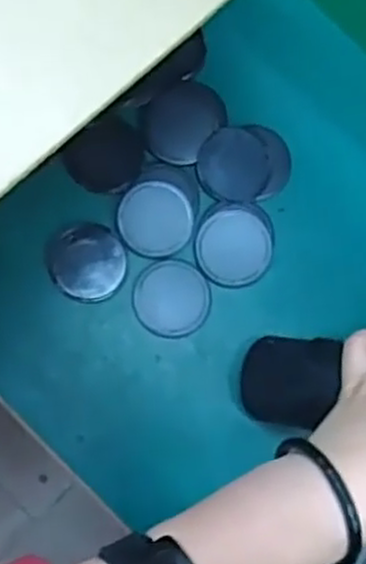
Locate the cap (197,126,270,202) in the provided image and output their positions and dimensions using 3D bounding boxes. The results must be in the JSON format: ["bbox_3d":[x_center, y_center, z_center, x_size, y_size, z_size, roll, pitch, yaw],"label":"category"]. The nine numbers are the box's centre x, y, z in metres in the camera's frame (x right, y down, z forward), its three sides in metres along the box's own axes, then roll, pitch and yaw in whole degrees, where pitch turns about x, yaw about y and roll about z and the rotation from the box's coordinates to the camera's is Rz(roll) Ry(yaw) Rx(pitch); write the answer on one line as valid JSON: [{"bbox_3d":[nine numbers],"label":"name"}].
[{"bbox_3d":[0.034,-0.079,0.520,0.047,0.004,0.050,1,82,-4],"label":"cap"}]

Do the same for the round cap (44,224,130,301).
[{"bbox_3d":[-0.063,-0.013,0.508,0.049,0.004,0.050,1,82,-4],"label":"round cap"}]

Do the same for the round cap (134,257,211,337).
[{"bbox_3d":[-0.007,0.011,0.514,0.050,0.004,0.050,1,82,-4],"label":"round cap"}]

